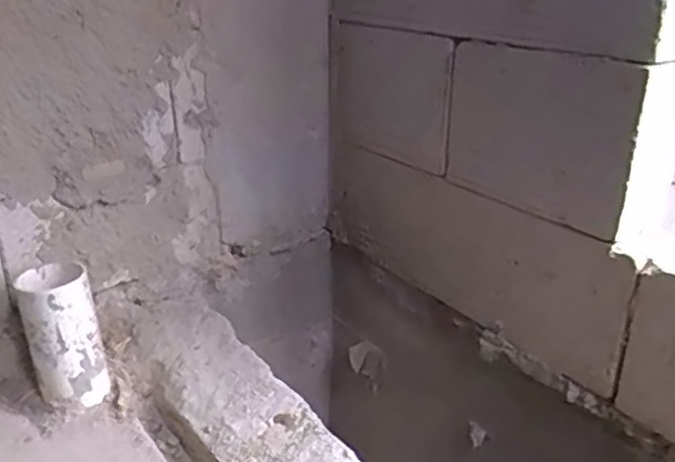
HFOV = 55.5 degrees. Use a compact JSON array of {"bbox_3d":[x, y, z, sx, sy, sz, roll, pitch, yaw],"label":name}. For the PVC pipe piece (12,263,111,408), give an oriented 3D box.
[{"bbox_3d":[-0.364,0.139,0.856,0.101,0.172,0.091,-10,25,-25],"label":"PVC pipe piece"}]

